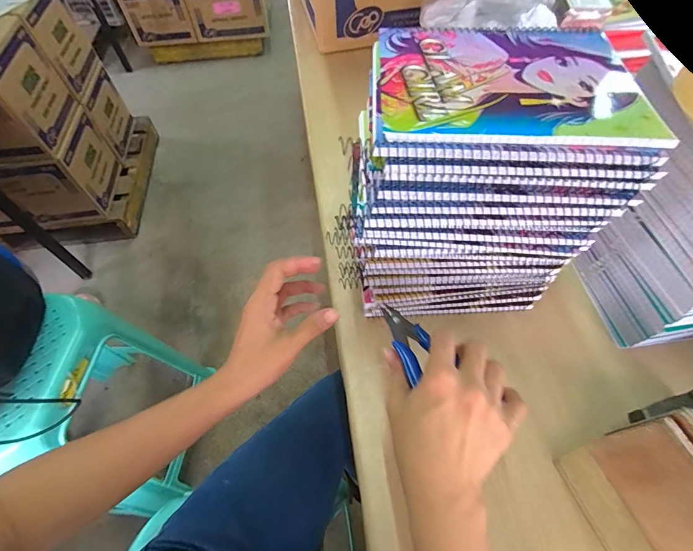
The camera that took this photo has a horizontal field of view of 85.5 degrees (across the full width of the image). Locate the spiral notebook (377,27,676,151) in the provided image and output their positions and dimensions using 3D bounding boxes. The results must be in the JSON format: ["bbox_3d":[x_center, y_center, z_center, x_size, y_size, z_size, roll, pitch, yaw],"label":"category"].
[{"bbox_3d":[0.122,-0.151,0.289,0.198,0.008,0.154,2,58,3],"label":"spiral notebook"}]

